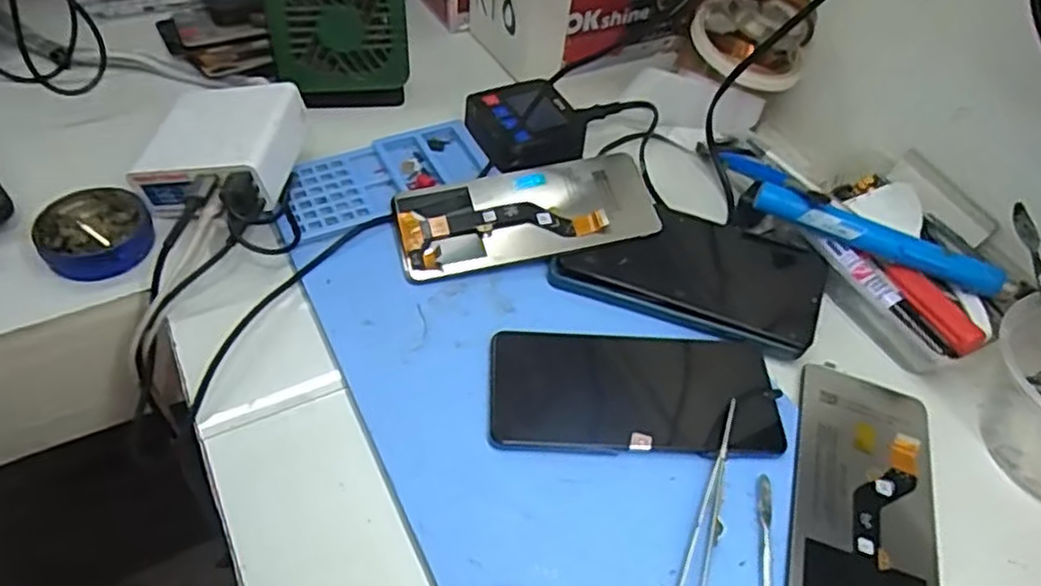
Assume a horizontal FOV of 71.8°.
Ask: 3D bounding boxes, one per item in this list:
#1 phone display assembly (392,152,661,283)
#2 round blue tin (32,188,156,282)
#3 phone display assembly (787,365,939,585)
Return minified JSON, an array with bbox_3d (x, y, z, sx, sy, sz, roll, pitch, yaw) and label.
[{"bbox_3d":[0.004,-0.053,0.466,0.166,0.009,0.070,-12,59,-9],"label":"phone display assembly"},{"bbox_3d":[-0.254,-0.036,0.430,0.060,0.019,0.060,3,50,-4],"label":"round blue tin"},{"bbox_3d":[0.178,0.107,0.371,0.073,0.007,0.164,19,47,8],"label":"phone display assembly"}]

